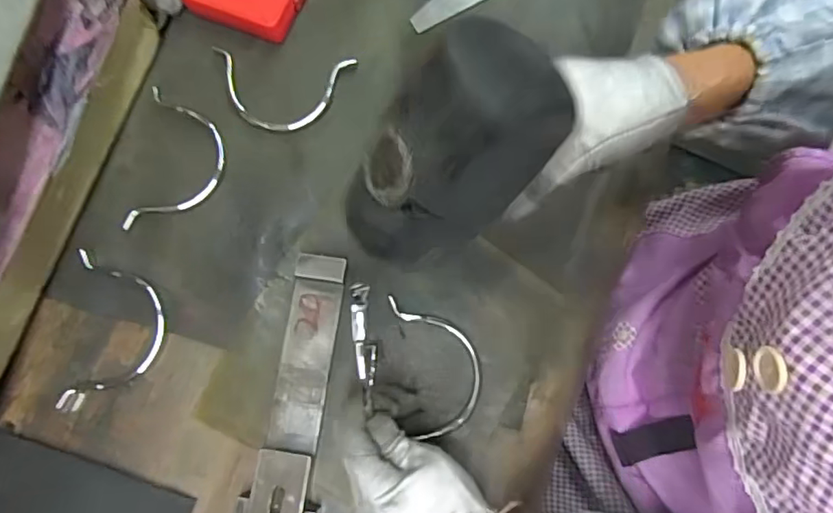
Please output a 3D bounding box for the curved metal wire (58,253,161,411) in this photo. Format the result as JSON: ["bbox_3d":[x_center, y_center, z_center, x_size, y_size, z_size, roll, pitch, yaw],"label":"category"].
[{"bbox_3d":[-0.240,0.060,0.432,0.068,0.015,0.124,2,79,1],"label":"curved metal wire"}]

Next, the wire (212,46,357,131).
[{"bbox_3d":[-0.119,-0.144,0.471,0.122,0.013,0.069,6,87,-1],"label":"wire"}]

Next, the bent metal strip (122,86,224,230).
[{"bbox_3d":[-0.202,-0.087,0.458,0.074,0.007,0.132,3,79,1],"label":"bent metal strip"}]

